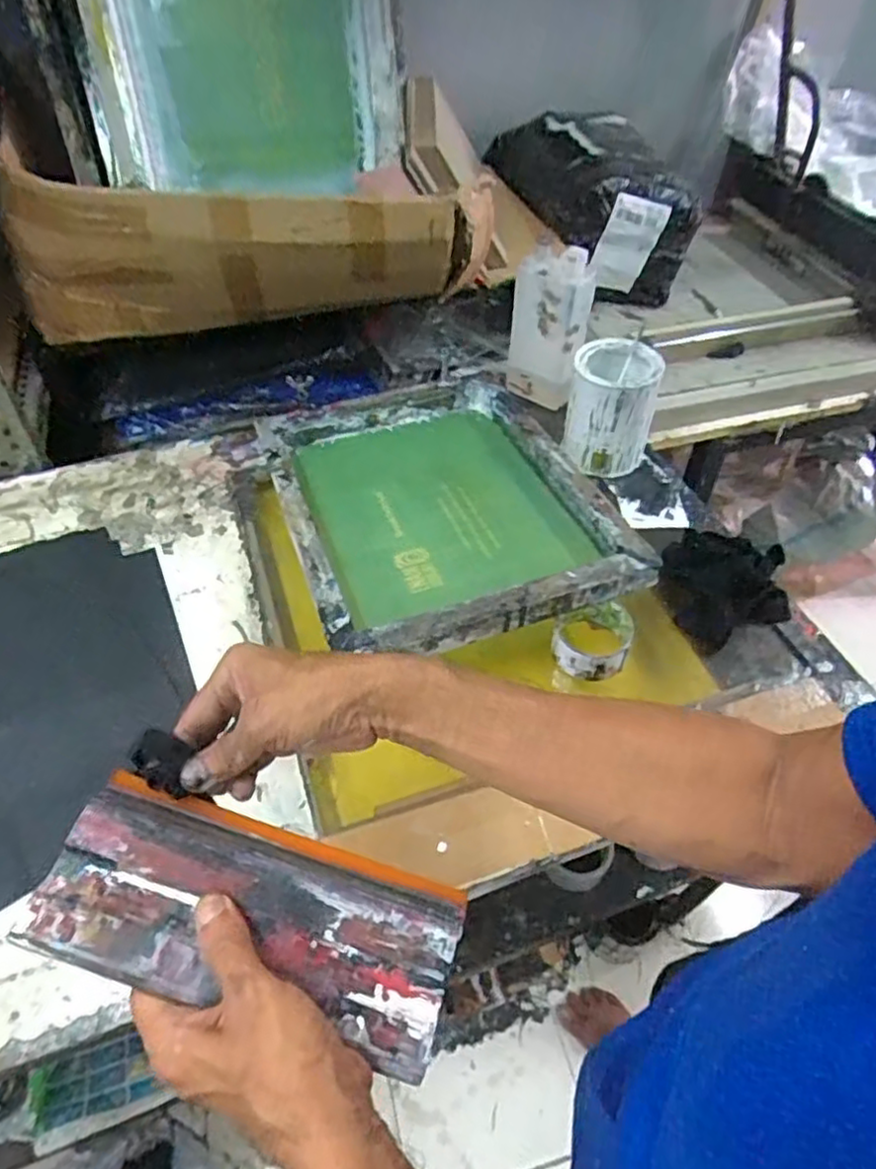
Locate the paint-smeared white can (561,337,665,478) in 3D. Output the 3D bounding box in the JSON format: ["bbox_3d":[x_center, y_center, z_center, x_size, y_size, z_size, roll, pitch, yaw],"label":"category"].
[{"bbox_3d":[0.230,-0.235,0.910,0.109,0.145,0.110,10,50,9],"label":"paint-smeared white can"}]

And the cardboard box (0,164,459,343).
[{"bbox_3d":[-0.266,-0.430,0.893,0.565,0.192,0.072,-4,49,-3],"label":"cardboard box"}]

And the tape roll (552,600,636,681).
[{"bbox_3d":[0.166,0.058,0.732,0.079,0.045,0.086,0,49,0],"label":"tape roll"}]

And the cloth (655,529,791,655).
[{"bbox_3d":[0.320,-0.004,0.764,0.137,0.024,0.132,-25,75,6],"label":"cloth"}]

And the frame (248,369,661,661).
[{"bbox_3d":[-0.004,-0.103,0.844,0.361,0.074,0.434,-16,46,-11],"label":"frame"}]

